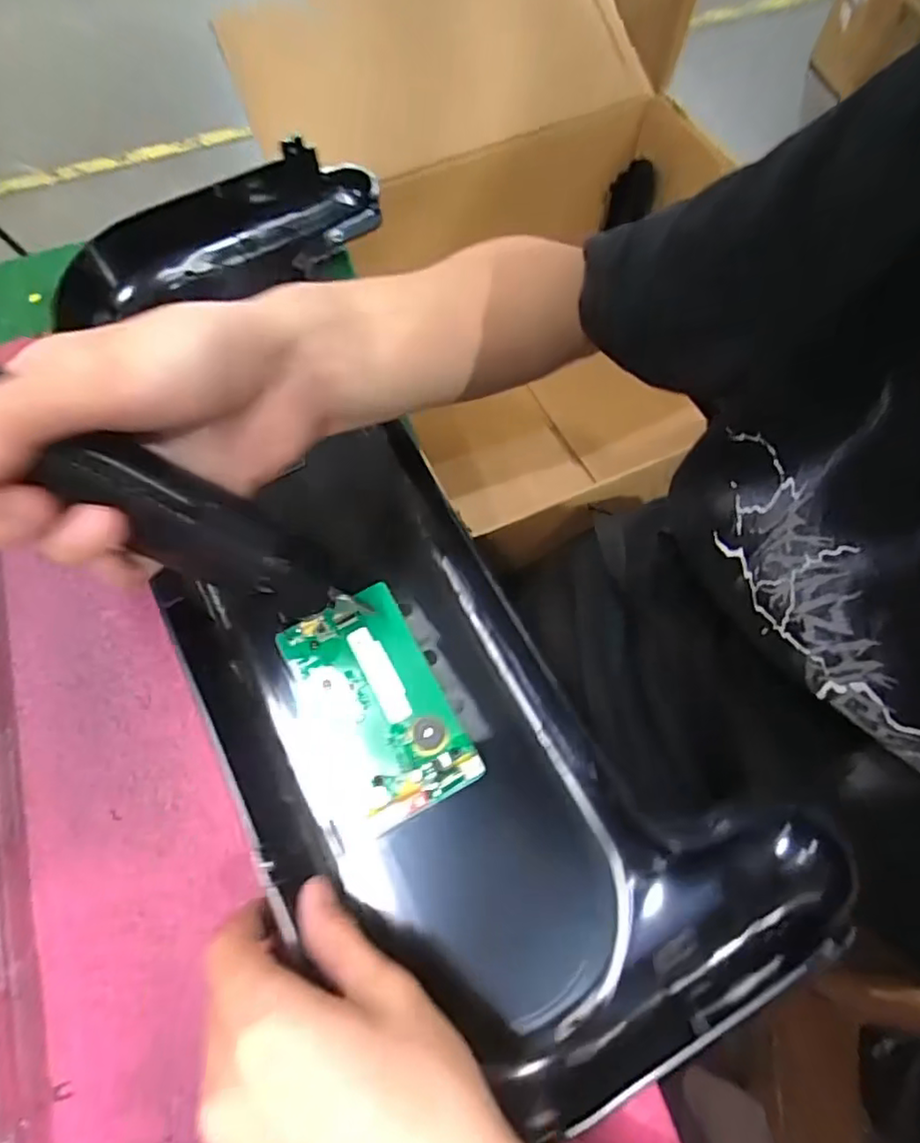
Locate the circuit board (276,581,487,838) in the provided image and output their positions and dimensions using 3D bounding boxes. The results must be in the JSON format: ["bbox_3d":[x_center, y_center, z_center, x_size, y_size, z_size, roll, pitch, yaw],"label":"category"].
[{"bbox_3d":[-0.044,0.063,0.291,0.068,0.007,0.106,-28,71,-10],"label":"circuit board"}]

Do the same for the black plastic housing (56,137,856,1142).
[{"bbox_3d":[-0.038,-0.027,0.315,0.195,0.049,0.491,-27,71,-7],"label":"black plastic housing"}]

